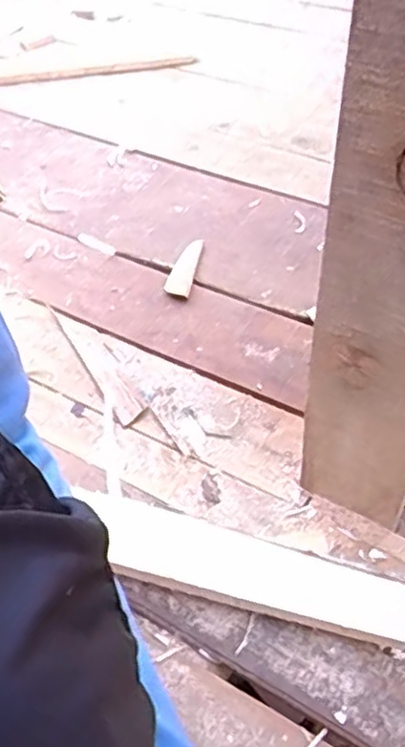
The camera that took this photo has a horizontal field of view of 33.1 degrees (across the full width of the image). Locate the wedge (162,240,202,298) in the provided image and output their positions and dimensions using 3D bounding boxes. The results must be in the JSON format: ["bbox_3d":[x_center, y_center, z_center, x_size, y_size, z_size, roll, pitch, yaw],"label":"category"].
[{"bbox_3d":[-0.023,-0.123,0.802,0.031,0.014,0.089,7,51,12],"label":"wedge"}]

